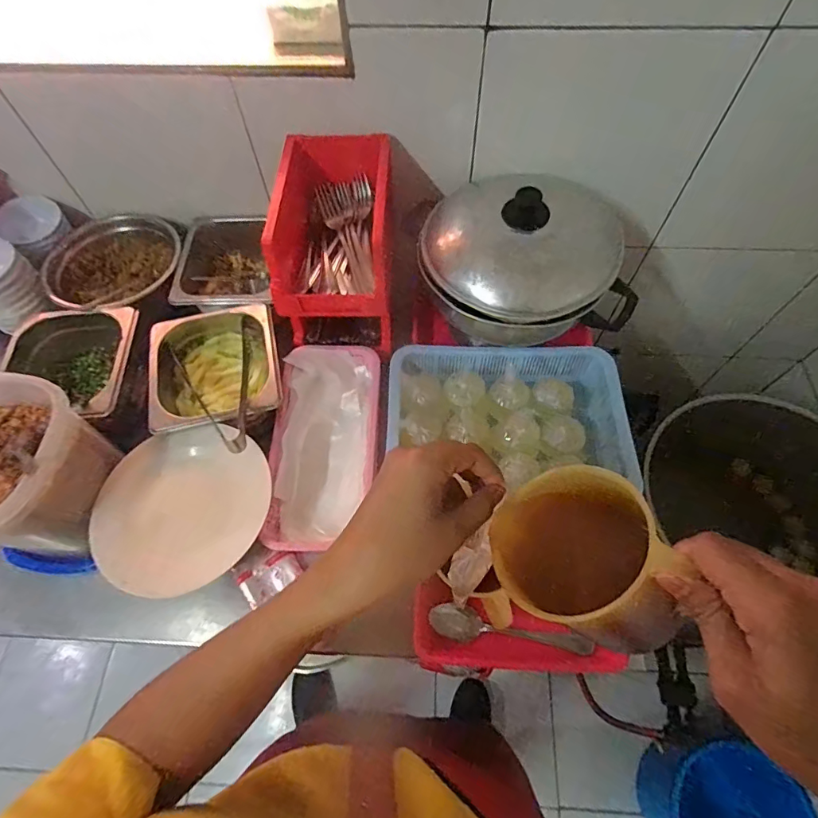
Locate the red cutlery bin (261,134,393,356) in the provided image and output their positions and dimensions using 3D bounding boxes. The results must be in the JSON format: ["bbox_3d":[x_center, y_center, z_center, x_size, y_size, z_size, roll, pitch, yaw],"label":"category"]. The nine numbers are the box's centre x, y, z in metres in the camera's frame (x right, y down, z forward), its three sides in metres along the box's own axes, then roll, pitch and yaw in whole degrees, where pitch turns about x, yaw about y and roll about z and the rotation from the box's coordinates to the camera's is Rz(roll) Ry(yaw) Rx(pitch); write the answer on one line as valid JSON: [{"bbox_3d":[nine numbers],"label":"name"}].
[{"bbox_3d":[-0.093,-0.212,0.619,0.134,0.172,0.221,0,63,2],"label":"red cutlery bin"}]

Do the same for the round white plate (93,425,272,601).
[{"bbox_3d":[-0.254,0.109,0.521,0.191,0.023,0.183,-1,63,1],"label":"round white plate"}]

